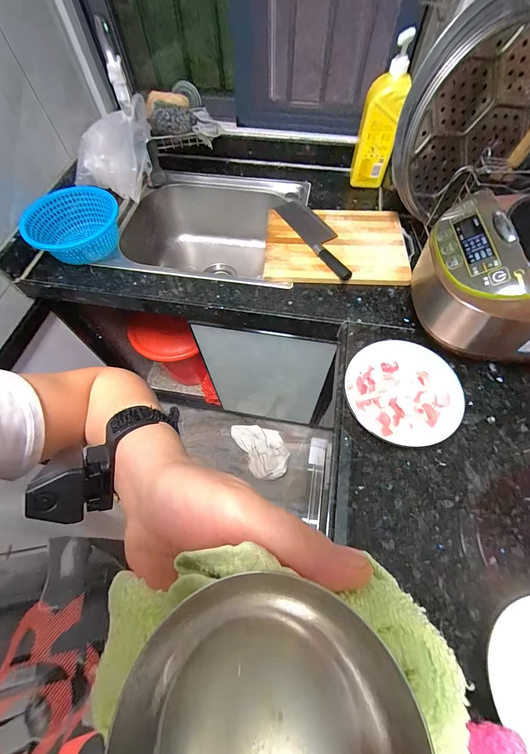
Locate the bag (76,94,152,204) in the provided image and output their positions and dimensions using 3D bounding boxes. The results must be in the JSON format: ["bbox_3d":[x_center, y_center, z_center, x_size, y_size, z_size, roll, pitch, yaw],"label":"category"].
[{"bbox_3d":[-0.369,-0.543,0.716,0.215,0.175,0.094,13,65,8],"label":"bag"}]

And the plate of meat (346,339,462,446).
[{"bbox_3d":[0.245,0.026,0.530,0.191,0.036,0.185,-1,64,1],"label":"plate of meat"}]

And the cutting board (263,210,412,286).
[{"bbox_3d":[0.164,-0.315,0.707,0.318,0.027,0.230,2,64,2],"label":"cutting board"}]

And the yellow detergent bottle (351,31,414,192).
[{"bbox_3d":[0.273,-0.605,0.706,0.085,0.263,0.055,12,64,7],"label":"yellow detergent bottle"}]

